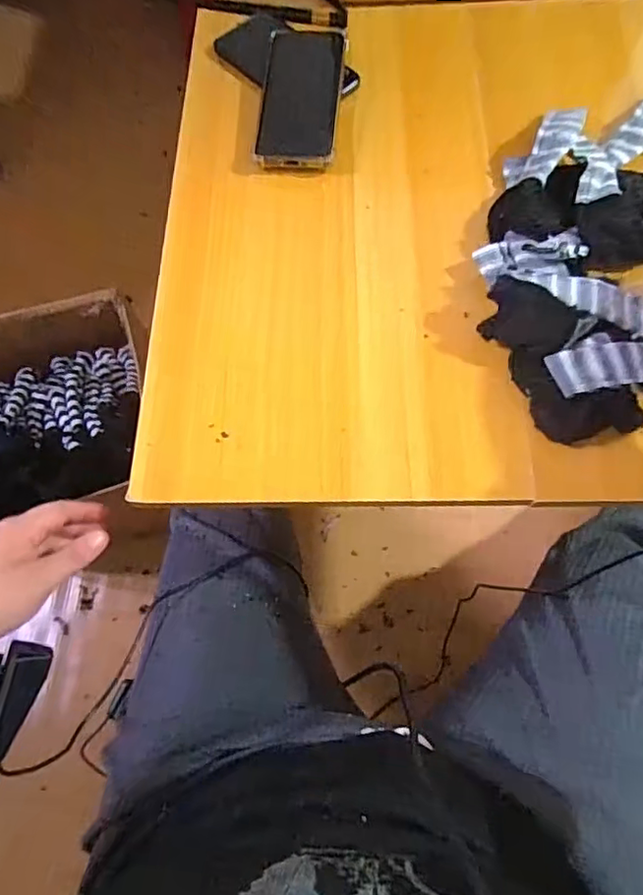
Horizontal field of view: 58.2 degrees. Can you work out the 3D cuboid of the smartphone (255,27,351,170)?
[{"bbox_3d":[-0.020,-0.341,0.559,0.075,0.015,0.177,7,72,-1],"label":"smartphone"}]

